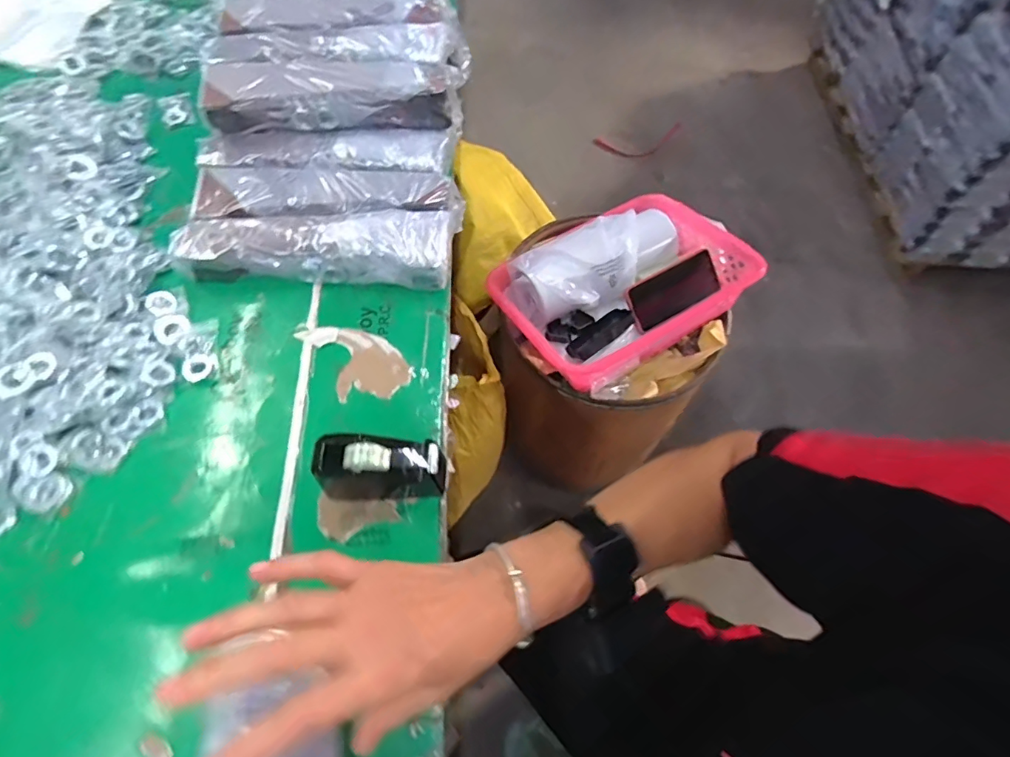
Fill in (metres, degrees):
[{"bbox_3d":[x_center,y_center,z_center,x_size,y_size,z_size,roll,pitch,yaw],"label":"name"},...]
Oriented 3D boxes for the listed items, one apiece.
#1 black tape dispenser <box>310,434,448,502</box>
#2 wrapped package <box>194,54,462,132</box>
[{"bbox_3d":[-0.116,0.084,0.487,0.118,0.066,0.047,-1,63,-1],"label":"black tape dispenser"},{"bbox_3d":[-0.218,-0.365,0.661,0.310,0.052,0.079,-3,62,-2],"label":"wrapped package"}]

